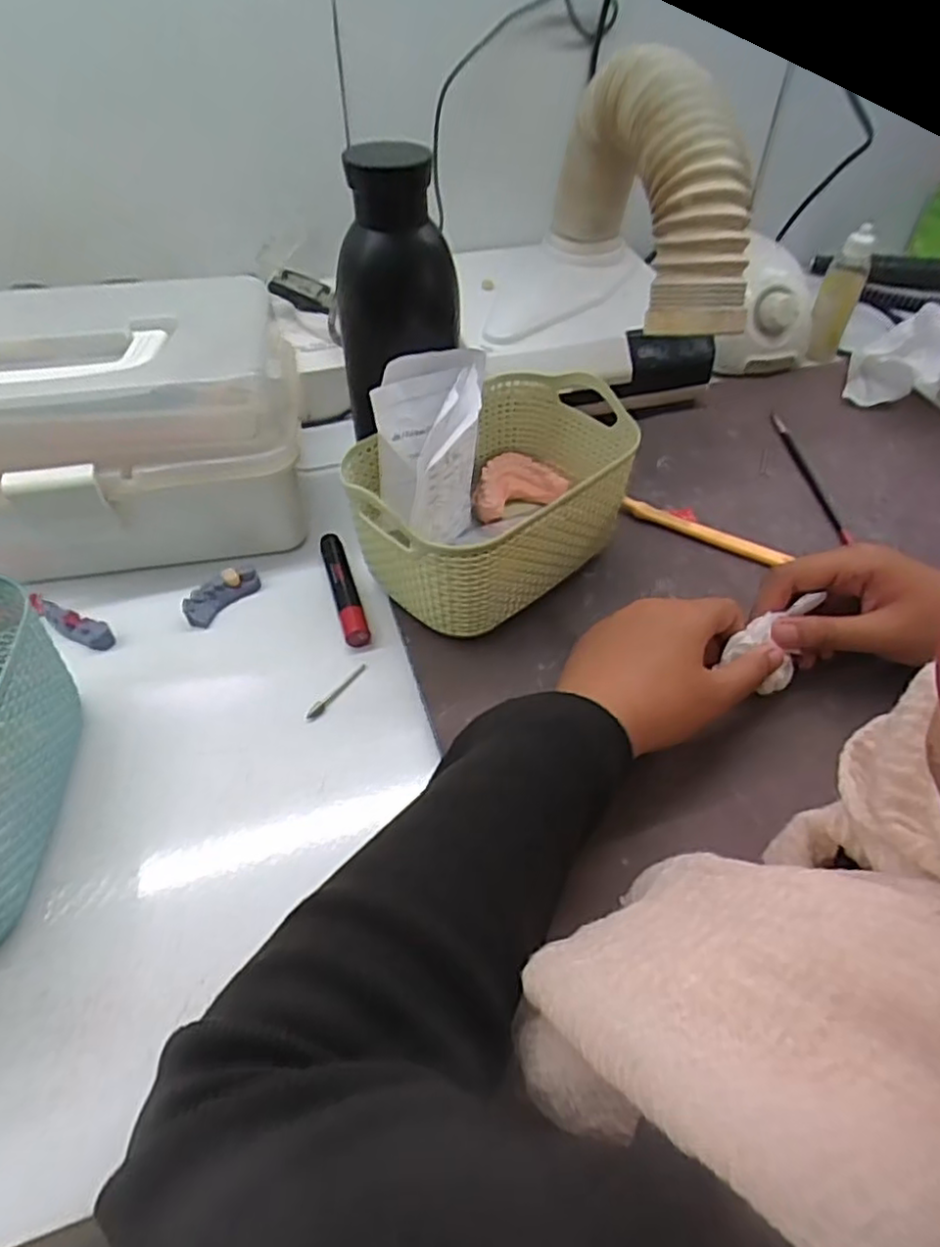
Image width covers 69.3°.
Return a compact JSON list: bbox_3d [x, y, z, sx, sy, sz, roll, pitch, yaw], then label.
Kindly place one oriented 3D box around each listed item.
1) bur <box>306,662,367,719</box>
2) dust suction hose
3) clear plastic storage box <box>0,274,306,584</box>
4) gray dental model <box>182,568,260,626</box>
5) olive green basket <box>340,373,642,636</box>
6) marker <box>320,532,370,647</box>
[{"bbox_3d":[-0.075,0.037,0.380,0.007,0.004,0.045,28,55,20],"label":"bur"},{"bbox_3d":[0.121,-0.285,0.458,0.059,0.131,0.237,-11,49,-10],"label":"dust suction hose"},{"bbox_3d":[-0.241,-0.123,0.435,0.248,0.126,0.153,-10,51,-10],"label":"clear plastic storage box"},{"bbox_3d":[-0.154,-0.018,0.421,0.015,0.017,0.049,31,56,22],"label":"gray dental model"},{"bbox_3d":[0.015,-0.076,0.422,0.116,0.085,0.170,38,59,26],"label":"olive green basket"},{"bbox_3d":[-0.079,-0.022,0.425,0.014,0.019,0.088,-13,52,-12],"label":"marker"}]

